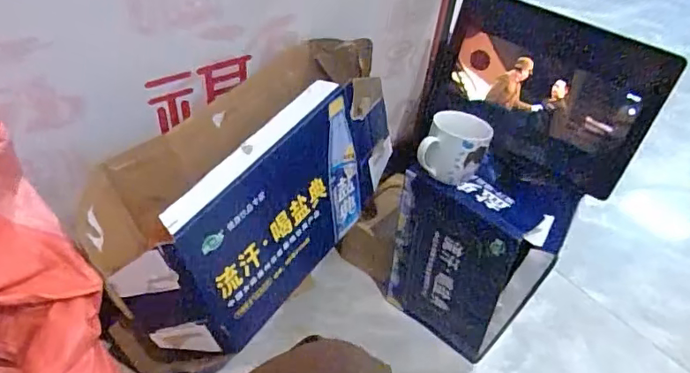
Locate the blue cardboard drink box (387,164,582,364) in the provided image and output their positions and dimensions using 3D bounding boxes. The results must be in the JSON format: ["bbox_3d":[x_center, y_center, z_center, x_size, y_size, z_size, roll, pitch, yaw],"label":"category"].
[{"bbox_3d":[0.209,0.113,0.873,0.223,0.302,0.150,32,47,25],"label":"blue cardboard drink box"}]

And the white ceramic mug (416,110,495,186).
[{"bbox_3d":[0.156,-0.052,0.750,0.084,0.080,0.079,3,43,-3],"label":"white ceramic mug"}]

